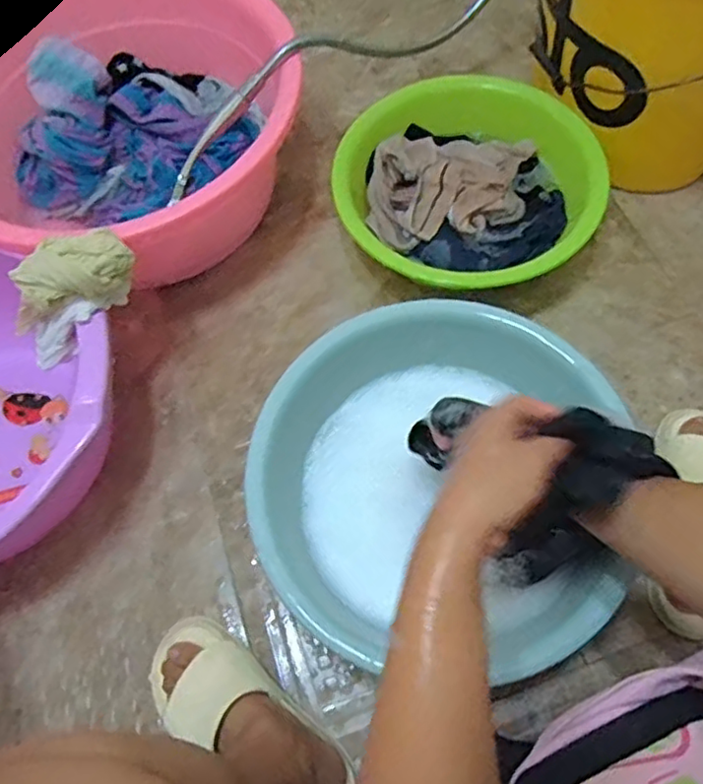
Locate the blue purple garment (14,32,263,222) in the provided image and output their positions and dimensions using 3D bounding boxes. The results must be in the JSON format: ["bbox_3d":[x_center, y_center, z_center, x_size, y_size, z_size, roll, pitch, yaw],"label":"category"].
[{"bbox_3d":[-0.303,-0.363,0.878,0.350,0.135,0.219,-22,66,-7],"label":"blue purple garment"}]

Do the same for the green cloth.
[{"bbox_3d":[-0.292,-0.120,0.650,0.130,0.069,0.071,-20,66,-6],"label":"green cloth"}]

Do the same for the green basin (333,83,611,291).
[{"bbox_3d":[0.148,-0.260,0.834,0.307,0.117,0.312,-1,70,2],"label":"green basin"}]

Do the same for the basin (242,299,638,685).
[{"bbox_3d":[0.085,0.090,0.682,0.358,0.135,0.357,-1,65,3],"label":"basin"}]

